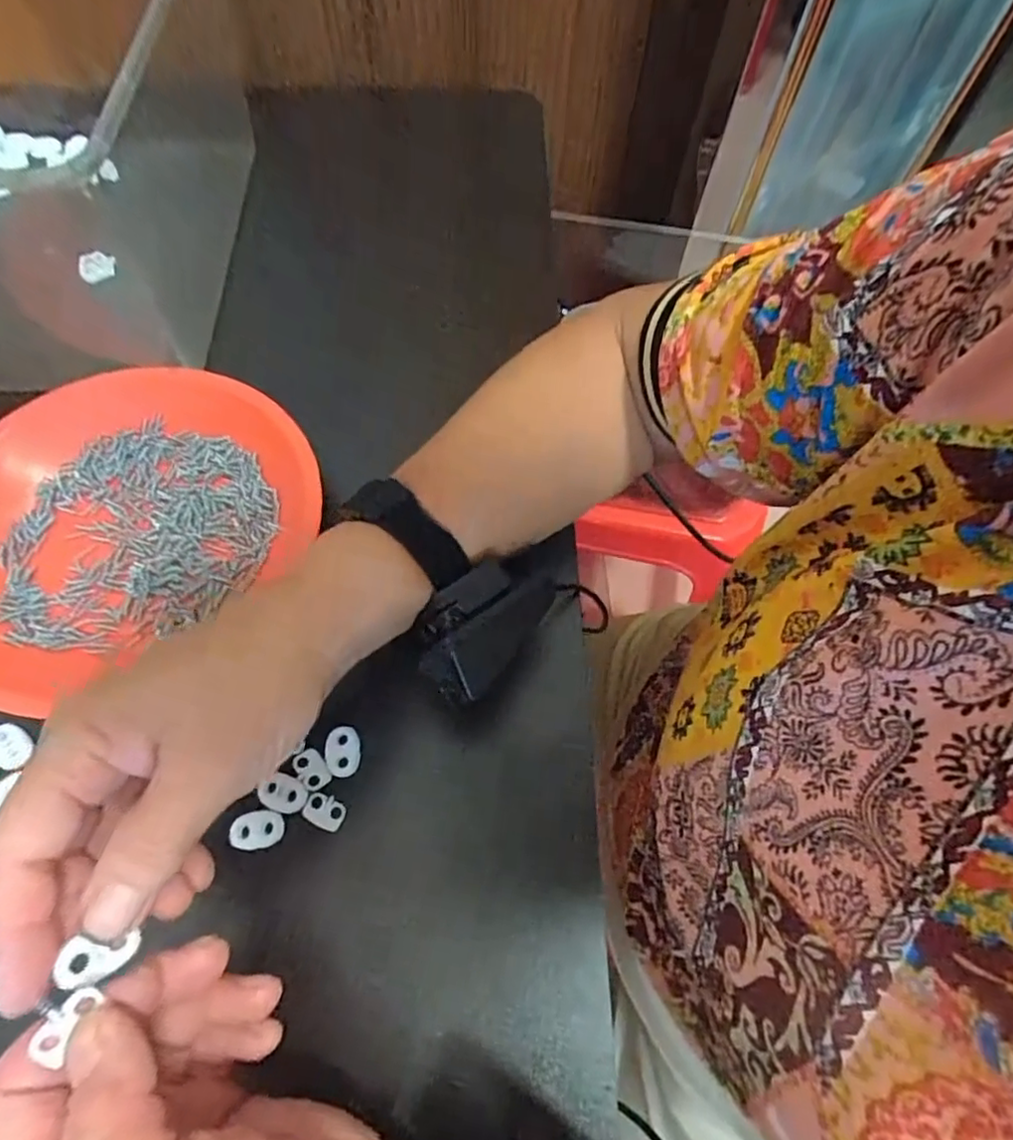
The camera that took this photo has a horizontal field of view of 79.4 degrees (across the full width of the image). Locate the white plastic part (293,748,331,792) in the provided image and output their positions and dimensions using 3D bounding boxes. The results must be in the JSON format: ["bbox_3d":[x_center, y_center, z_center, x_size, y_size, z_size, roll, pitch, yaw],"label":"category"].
[{"bbox_3d":[-0.090,0.092,0.281,0.012,0.004,0.019,-34,70,-17],"label":"white plastic part"}]

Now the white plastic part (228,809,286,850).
[{"bbox_3d":[-0.110,0.114,0.268,0.021,0.007,0.015,-10,65,-7],"label":"white plastic part"}]

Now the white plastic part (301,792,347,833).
[{"bbox_3d":[-0.082,0.109,0.275,0.018,0.004,0.013,22,66,8],"label":"white plastic part"}]

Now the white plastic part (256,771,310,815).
[{"bbox_3d":[-0.100,0.100,0.274,0.021,0.005,0.015,21,65,8],"label":"white plastic part"}]

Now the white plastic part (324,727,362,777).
[{"bbox_3d":[-0.076,0.085,0.285,0.015,0.006,0.022,-1,65,-3],"label":"white plastic part"}]

